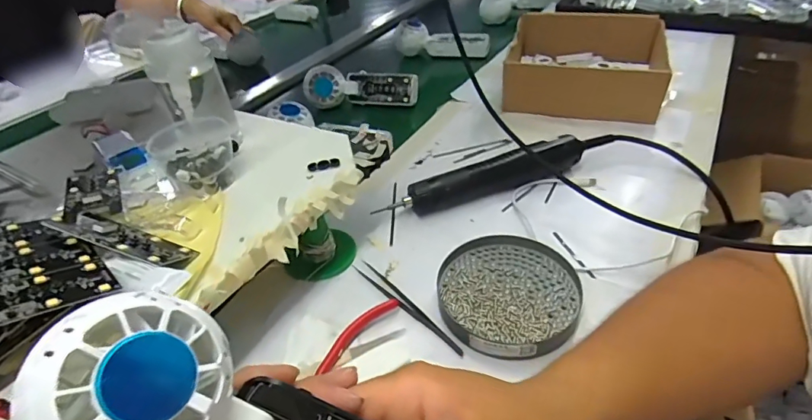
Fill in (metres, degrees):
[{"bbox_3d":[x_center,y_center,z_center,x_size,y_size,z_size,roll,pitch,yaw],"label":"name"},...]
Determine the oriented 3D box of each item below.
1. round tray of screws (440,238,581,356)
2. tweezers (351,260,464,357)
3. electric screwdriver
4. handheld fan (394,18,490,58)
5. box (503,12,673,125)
[{"bbox_3d":[0.083,0.068,0.383,0.111,0.017,0.113,-4,38,3],"label":"round tray of screws"},{"bbox_3d":[-0.001,0.078,0.388,0.014,0.004,0.130,-31,44,-28],"label":"tweezers"},{"bbox_3d":[0.103,-0.041,0.494,0.251,0.038,0.031,-17,39,-13],"label":"electric screwdriver"},{"bbox_3d":[0.063,-0.301,0.816,0.168,0.059,0.050,0,38,8],"label":"handheld fan"},{"bbox_3d":[0.255,-0.216,0.658,0.196,0.063,0.233,9,41,19],"label":"box"}]

